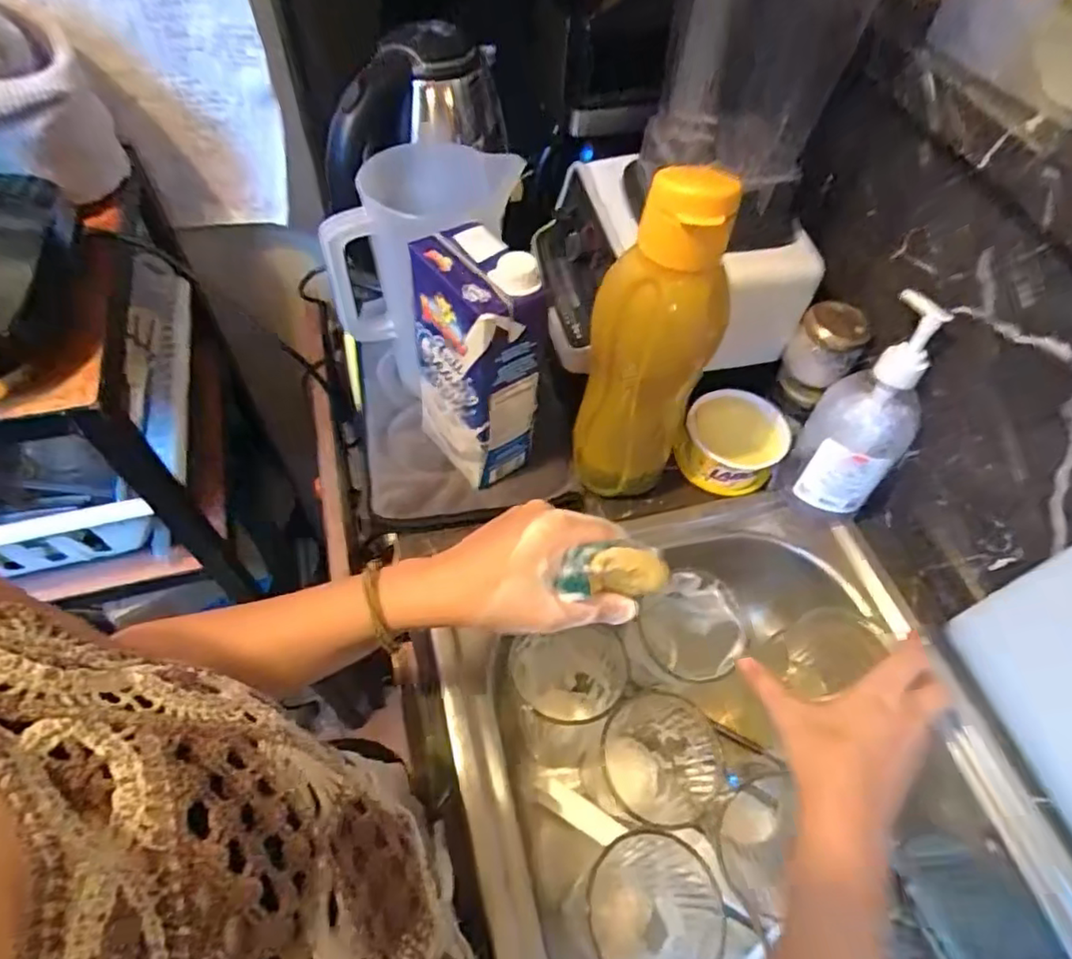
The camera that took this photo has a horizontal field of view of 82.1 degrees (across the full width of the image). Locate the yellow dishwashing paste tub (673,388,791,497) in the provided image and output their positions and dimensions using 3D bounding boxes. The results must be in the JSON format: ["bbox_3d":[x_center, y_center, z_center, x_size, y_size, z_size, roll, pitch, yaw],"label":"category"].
[{"bbox_3d":[0.180,-0.033,0.574,0.090,0.059,0.087,2,56,-3],"label":"yellow dishwashing paste tub"}]

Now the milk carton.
[{"bbox_3d":[-0.042,-0.091,0.480,0.075,0.195,0.086,-33,64,-23],"label":"milk carton"}]

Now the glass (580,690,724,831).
[{"bbox_3d":[0.097,0.230,0.500,0.095,0.079,0.088,2,56,-3],"label":"glass"}]

